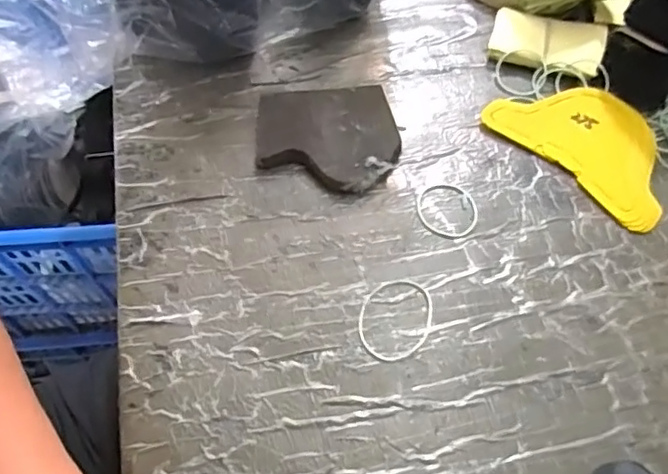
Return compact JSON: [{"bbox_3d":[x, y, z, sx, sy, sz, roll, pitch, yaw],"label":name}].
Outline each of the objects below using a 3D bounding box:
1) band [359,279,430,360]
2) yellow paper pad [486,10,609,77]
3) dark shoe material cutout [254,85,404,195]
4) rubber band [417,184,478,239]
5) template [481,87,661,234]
[{"bbox_3d":[0.042,0.055,0.401,0.048,0.004,0.060,11,62,6],"label":"band"},{"bbox_3d":[0.185,-0.170,0.517,0.093,0.015,0.060,14,62,8],"label":"yellow paper pad"},{"bbox_3d":[-0.005,-0.075,0.461,0.106,0.020,0.090,-5,61,-3],"label":"dark shoe material cutout"},{"bbox_3d":[0.085,-0.021,0.444,0.046,0.004,0.046,0,61,0],"label":"rubber band"},{"bbox_3d":[0.206,-0.079,0.475,0.092,0.009,0.150,-41,68,-20],"label":"template"}]

